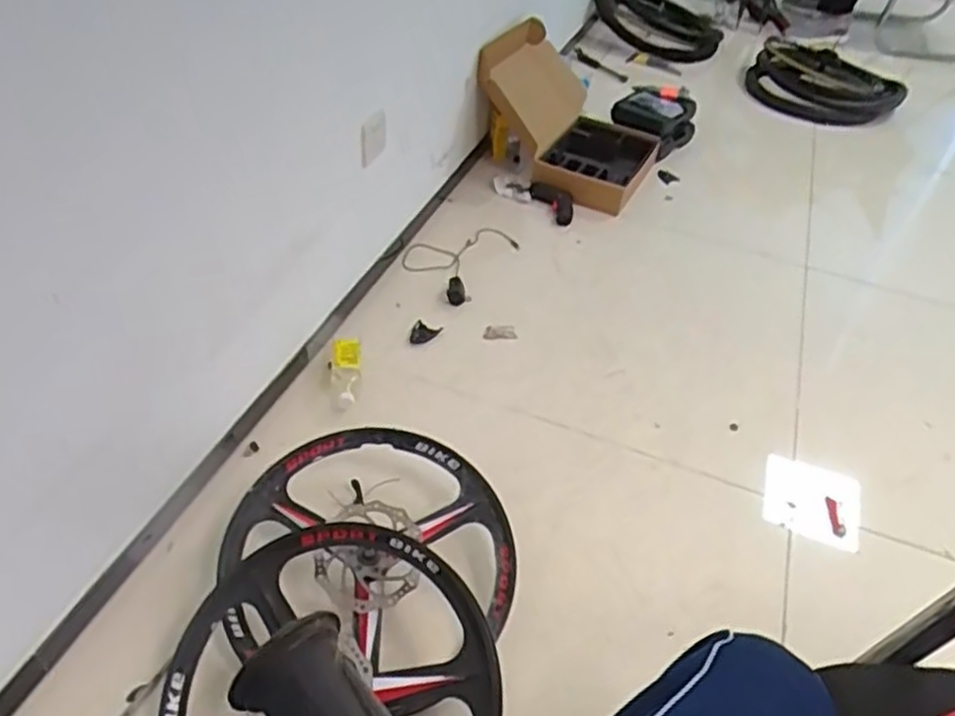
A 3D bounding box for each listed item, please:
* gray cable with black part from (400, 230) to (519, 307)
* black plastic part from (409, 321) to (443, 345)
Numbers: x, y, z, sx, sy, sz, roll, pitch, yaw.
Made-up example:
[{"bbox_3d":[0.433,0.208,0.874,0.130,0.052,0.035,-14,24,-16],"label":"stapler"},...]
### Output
[{"bbox_3d":[-0.046,-0.237,1.754,0.214,0.051,0.323,26,45,19],"label":"gray cable with black part"},{"bbox_3d":[-0.108,-0.050,1.522,0.064,0.044,0.032,1,42,-6],"label":"black plastic part"}]

